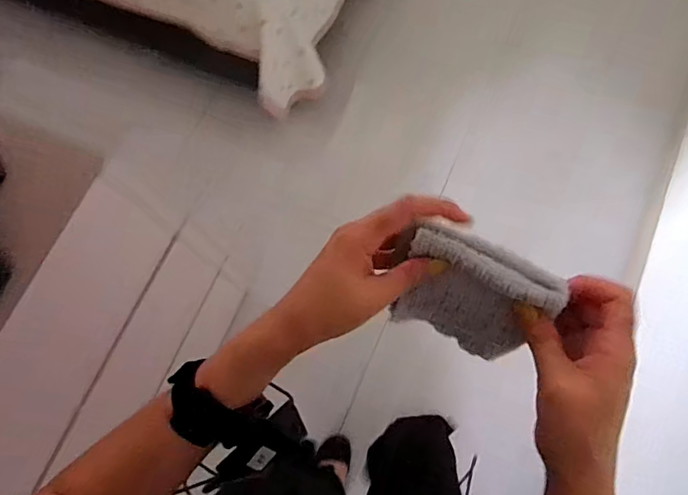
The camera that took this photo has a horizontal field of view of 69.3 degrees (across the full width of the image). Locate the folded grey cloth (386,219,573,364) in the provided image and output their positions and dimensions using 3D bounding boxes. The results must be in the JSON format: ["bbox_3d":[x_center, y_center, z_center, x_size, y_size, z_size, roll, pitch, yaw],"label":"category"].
[{"bbox_3d":[0.087,0.037,0.372,0.107,0.114,0.022,27,56,9],"label":"folded grey cloth"}]

